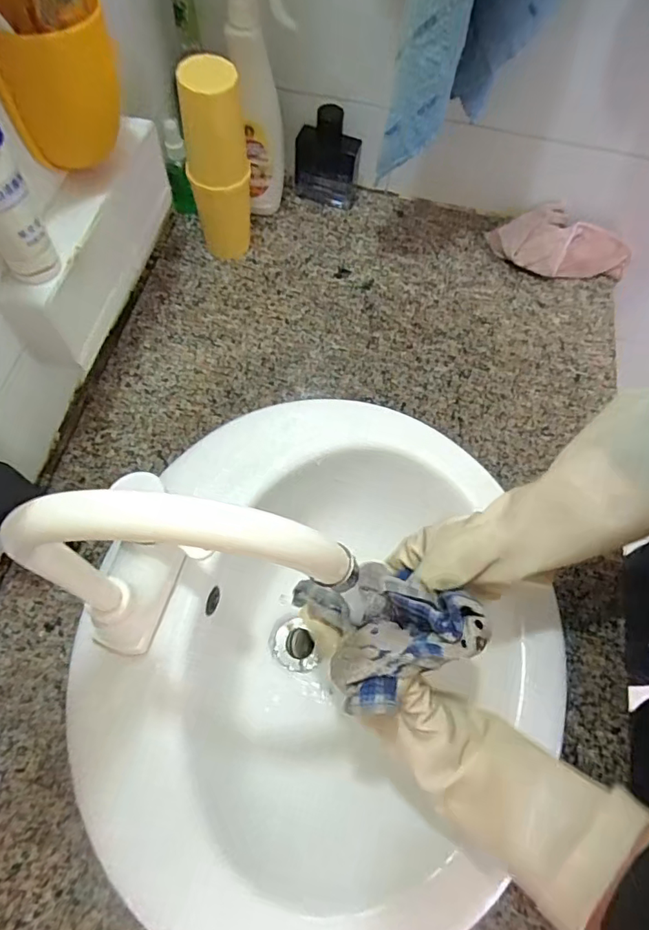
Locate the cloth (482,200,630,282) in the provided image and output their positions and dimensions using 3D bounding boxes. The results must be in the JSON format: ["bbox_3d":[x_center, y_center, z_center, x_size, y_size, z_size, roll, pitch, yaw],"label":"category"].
[{"bbox_3d":[0.314,-0.299,0.698,0.168,0.037,0.097,-2,65,-4],"label":"cloth"}]

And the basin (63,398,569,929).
[{"bbox_3d":[0.008,0.183,0.537,0.419,0.145,0.499,14,65,3],"label":"basin"}]

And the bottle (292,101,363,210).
[{"bbox_3d":[0.004,-0.407,0.686,0.083,0.117,0.033,16,65,4],"label":"bottle"}]

